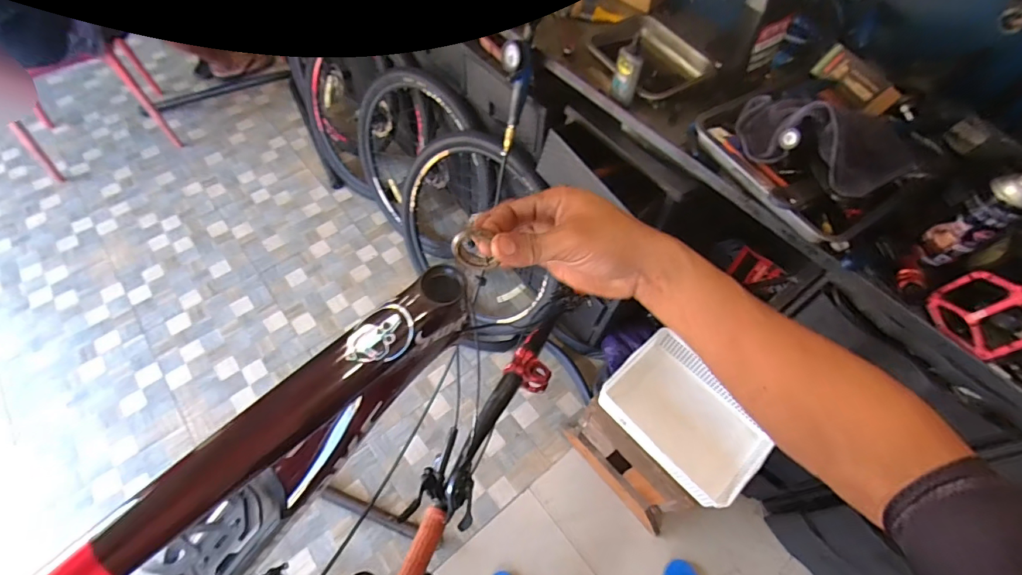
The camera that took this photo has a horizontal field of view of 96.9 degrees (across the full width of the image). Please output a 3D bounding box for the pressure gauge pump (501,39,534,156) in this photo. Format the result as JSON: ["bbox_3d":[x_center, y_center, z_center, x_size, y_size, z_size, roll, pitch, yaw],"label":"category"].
[{"bbox_3d":[0.009,-0.452,1.079,0.069,0.258,0.084,3,58,-1],"label":"pressure gauge pump"}]

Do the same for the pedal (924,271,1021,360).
[{"bbox_3d":[0.676,0.032,0.634,0.021,0.126,0.114,7,56,-35],"label":"pedal"}]

